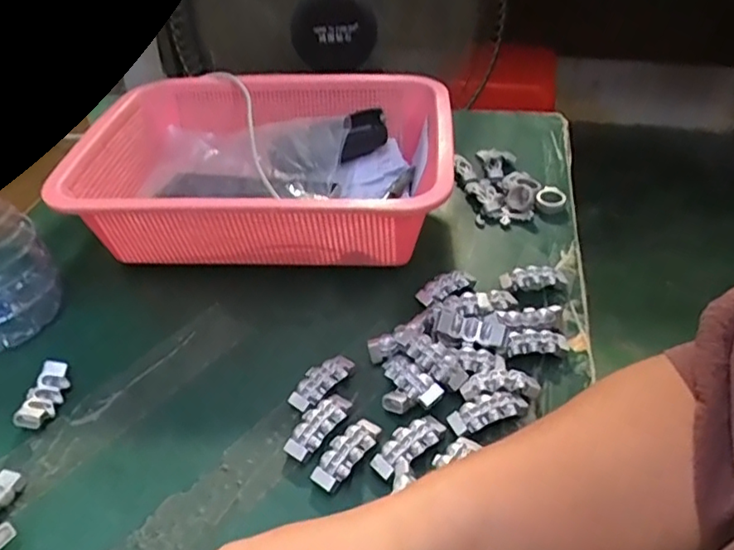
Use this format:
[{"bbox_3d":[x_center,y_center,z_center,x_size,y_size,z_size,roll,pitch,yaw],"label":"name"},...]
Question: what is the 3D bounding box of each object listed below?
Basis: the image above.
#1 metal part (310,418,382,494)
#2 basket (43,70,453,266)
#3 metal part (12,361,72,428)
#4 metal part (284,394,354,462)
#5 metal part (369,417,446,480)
[{"bbox_3d":[-0.011,0.103,0.345,0.019,0.015,0.048,24,46,29],"label":"metal part"},{"bbox_3d":[-0.084,-0.089,0.518,0.301,0.095,0.215,1,39,5],"label":"basket"},{"bbox_3d":[-0.207,0.078,0.384,0.019,0.017,0.045,0,39,3],"label":"metal part"},{"bbox_3d":[-0.029,0.090,0.359,0.020,0.016,0.047,26,47,31],"label":"metal part"},{"bbox_3d":[0.024,0.095,0.343,0.047,0.006,0.019,-28,46,-28],"label":"metal part"}]

